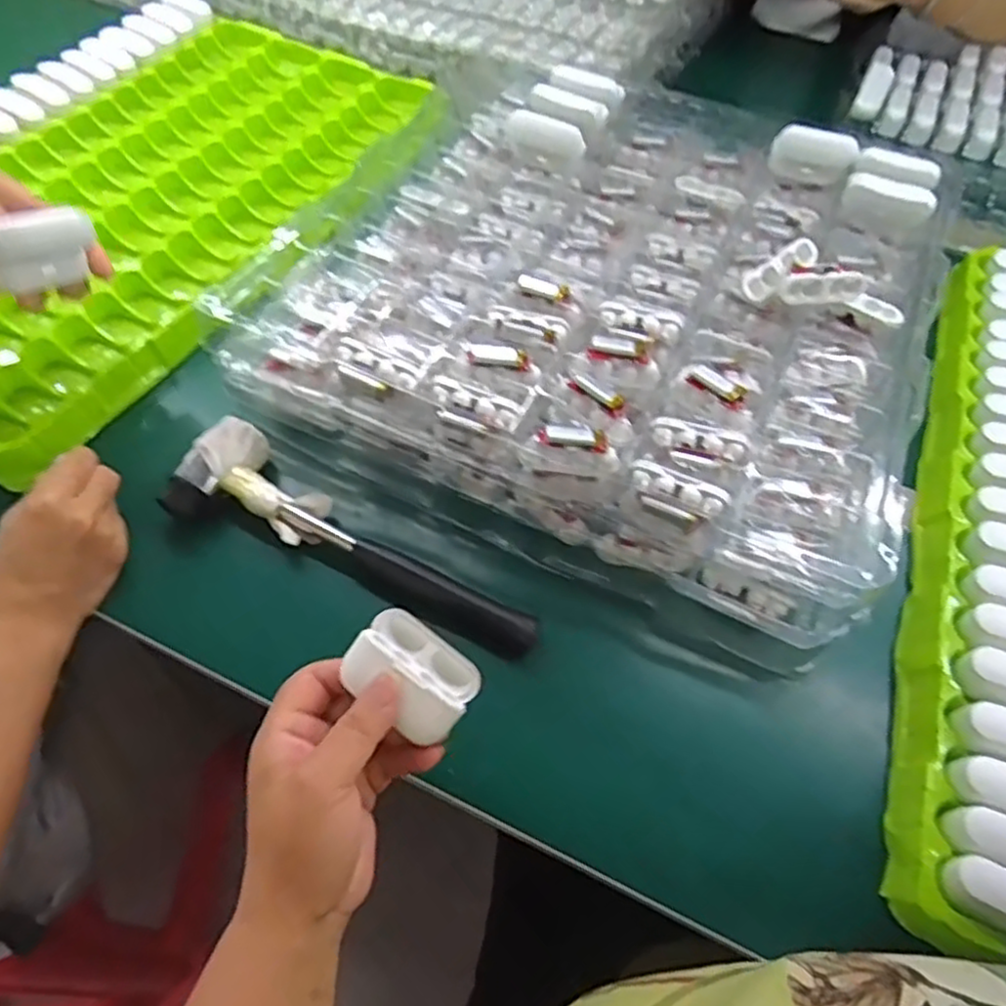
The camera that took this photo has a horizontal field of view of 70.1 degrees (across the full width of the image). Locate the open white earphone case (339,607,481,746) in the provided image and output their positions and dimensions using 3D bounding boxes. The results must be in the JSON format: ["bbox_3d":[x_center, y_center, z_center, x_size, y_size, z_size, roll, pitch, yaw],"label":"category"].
[{"bbox_3d":[-0.046,0.086,0.376,0.064,0.036,0.052,29,61,16],"label":"open white earphone case"}]

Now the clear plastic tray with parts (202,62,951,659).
[{"bbox_3d":[0.093,-0.169,0.568,0.453,0.131,0.427,25,60,13],"label":"clear plastic tray with parts"}]

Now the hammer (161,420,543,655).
[{"bbox_3d":[-0.099,0.024,0.482,0.267,0.040,0.071,24,60,13],"label":"hammer"}]

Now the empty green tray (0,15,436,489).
[{"bbox_3d":[-0.344,-0.292,0.668,0.339,0.044,0.565,27,60,14],"label":"empty green tray"}]

